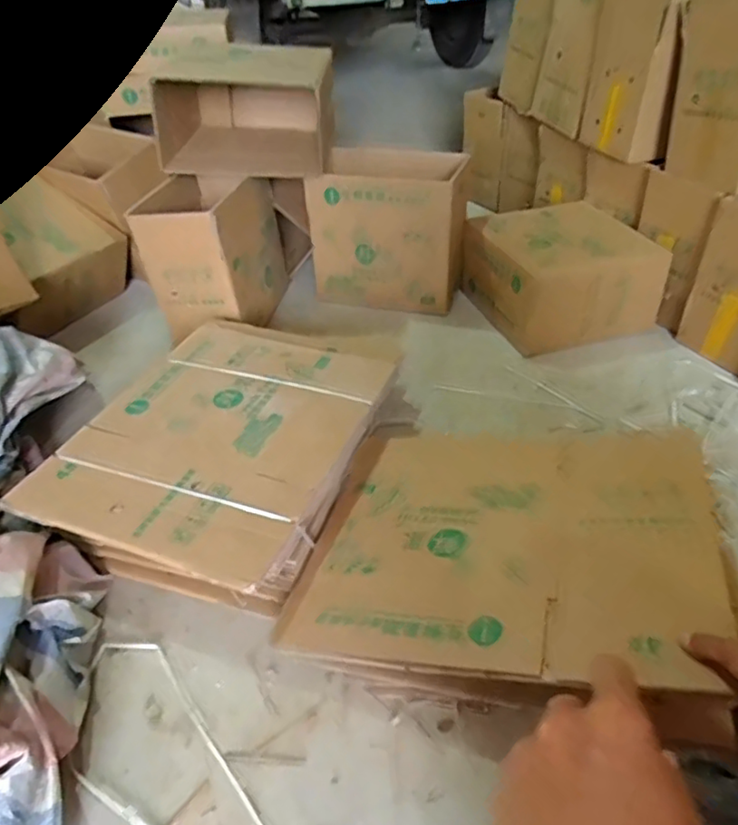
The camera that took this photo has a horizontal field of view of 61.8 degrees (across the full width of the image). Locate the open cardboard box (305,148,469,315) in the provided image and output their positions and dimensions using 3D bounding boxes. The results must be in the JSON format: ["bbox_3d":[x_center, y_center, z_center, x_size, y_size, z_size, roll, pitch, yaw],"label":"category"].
[{"bbox_3d":[0.059,-0.475,1.566,0.364,0.343,0.252,7,40,11],"label":"open cardboard box"}]

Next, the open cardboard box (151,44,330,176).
[{"bbox_3d":[-0.279,-0.693,1.428,0.426,0.236,0.179,7,40,10],"label":"open cardboard box"}]

